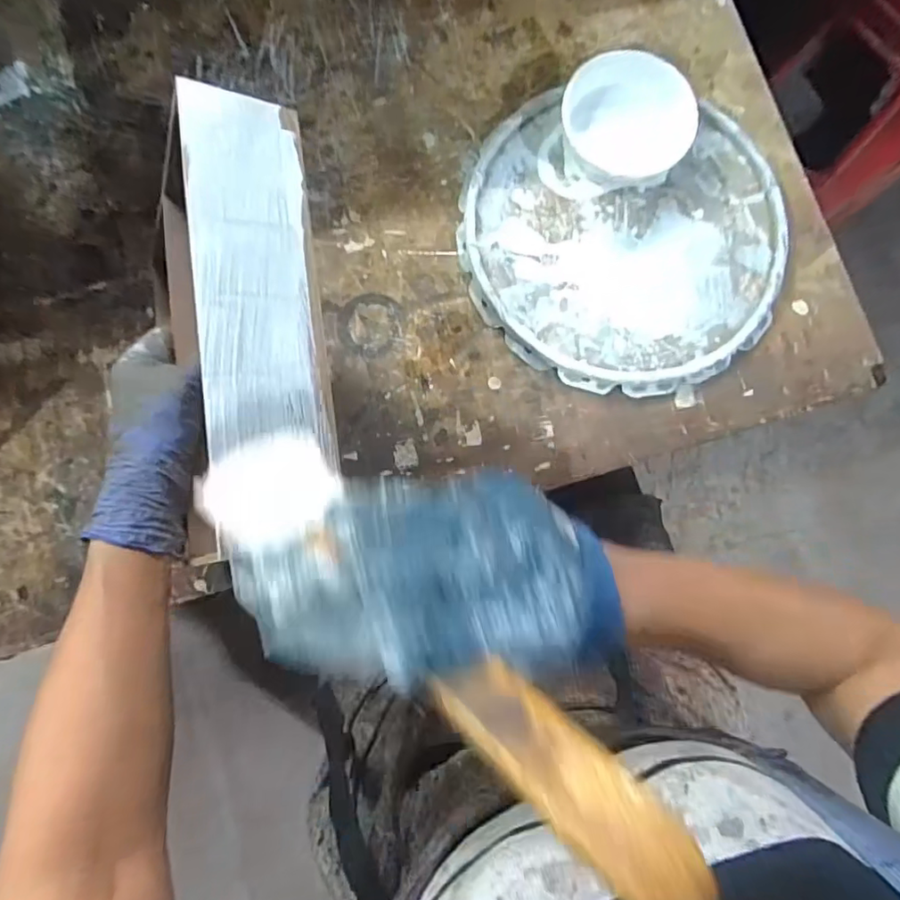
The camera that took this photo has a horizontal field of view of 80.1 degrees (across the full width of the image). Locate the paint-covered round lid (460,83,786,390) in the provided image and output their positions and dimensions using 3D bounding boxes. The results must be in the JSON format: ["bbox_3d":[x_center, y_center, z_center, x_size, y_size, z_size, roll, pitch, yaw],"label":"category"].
[{"bbox_3d":[0.158,-0.190,0.494,0.285,0.016,0.268,0,81,-1],"label":"paint-covered round lid"}]

